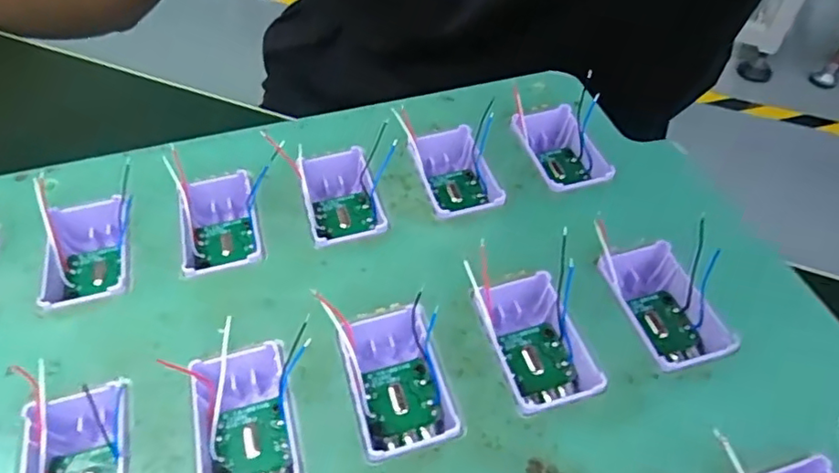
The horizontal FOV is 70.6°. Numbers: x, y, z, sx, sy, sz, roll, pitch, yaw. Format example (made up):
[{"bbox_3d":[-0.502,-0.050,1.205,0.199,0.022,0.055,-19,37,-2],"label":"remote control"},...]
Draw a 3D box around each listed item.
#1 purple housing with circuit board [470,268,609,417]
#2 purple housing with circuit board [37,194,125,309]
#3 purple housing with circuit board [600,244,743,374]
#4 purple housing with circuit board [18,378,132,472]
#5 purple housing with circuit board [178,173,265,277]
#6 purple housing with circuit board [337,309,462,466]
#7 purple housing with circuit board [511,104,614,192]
[{"bbox_3d":[0.025,0.025,0.135,0.019,0.012,0.033,-13,51,-12],"label":"purple housing with circuit board"},{"bbox_3d":[-0.084,0.005,0.152,0.018,0.012,0.037,-15,51,-13],"label":"purple housing with circuit board"},{"bbox_3d":[0.056,0.017,0.141,0.018,0.015,0.035,-12,51,-11],"label":"purple housing with circuit board"},{"bbox_3d":[-0.066,0.046,0.116,0.020,0.010,0.033,-12,51,-10],"label":"purple housing with circuit board"},{"bbox_3d":[-0.053,-0.002,0.158,0.019,0.013,0.031,-12,51,-11],"label":"purple housing with circuit board"},{"bbox_3d":[-0.005,0.032,0.129,0.020,0.011,0.033,-12,51,-10],"label":"purple housing with circuit board"},{"bbox_3d":[0.040,-0.024,0.174,0.020,0.011,0.033,-12,51,-11],"label":"purple housing with circuit board"}]

